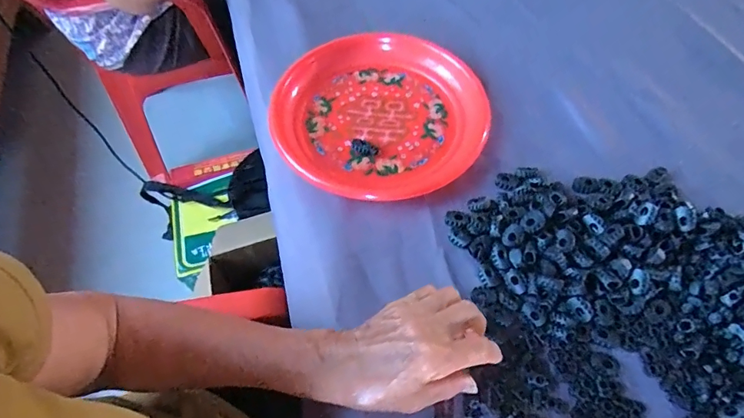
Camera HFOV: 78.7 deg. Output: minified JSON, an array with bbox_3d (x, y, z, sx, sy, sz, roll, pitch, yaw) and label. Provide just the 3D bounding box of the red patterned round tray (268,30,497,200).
[{"bbox_3d":[0.007,-0.104,0.484,0.226,0.043,0.214,-1,61,1],"label":"red patterned round tray"}]

